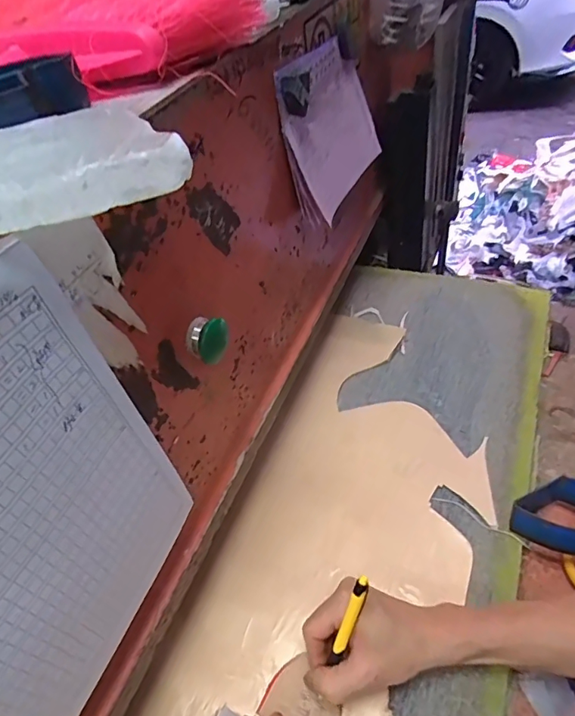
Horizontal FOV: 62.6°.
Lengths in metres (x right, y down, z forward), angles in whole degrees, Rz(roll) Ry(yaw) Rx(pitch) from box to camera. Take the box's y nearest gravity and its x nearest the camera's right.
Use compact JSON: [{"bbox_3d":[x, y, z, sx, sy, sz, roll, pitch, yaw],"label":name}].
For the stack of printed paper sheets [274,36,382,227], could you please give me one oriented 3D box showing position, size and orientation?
[{"bbox_3d":[0.057,-0.270,0.541,0.042,0.147,0.215,12,50,23],"label":"stack of printed paper sheets"}]

